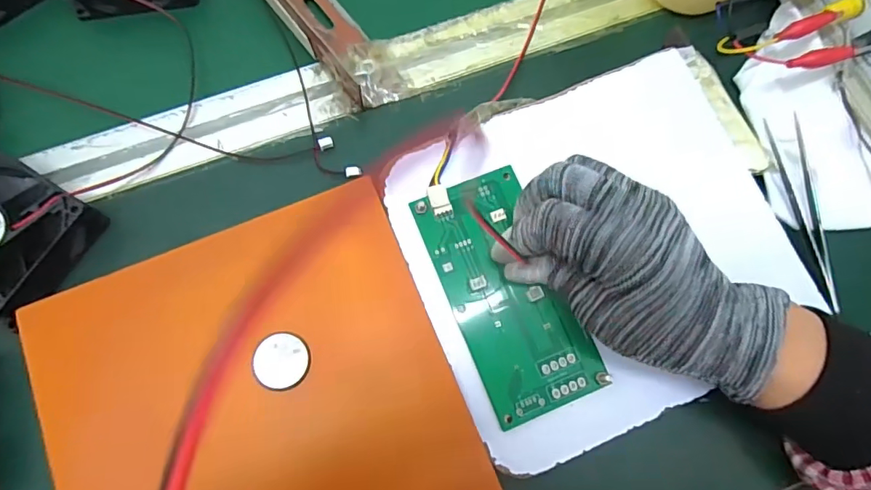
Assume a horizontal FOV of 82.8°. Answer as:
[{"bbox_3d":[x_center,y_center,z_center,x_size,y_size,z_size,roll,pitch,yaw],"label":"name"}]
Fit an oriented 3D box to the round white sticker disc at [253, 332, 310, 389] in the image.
[{"bbox_3d":[-0.080,0.060,0.257,0.027,0.004,0.027,4,70,-11],"label":"round white sticker disc"}]

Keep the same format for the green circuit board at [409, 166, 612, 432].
[{"bbox_3d":[0.039,0.026,0.275,0.064,0.007,0.134,-24,80,-6],"label":"green circuit board"}]

